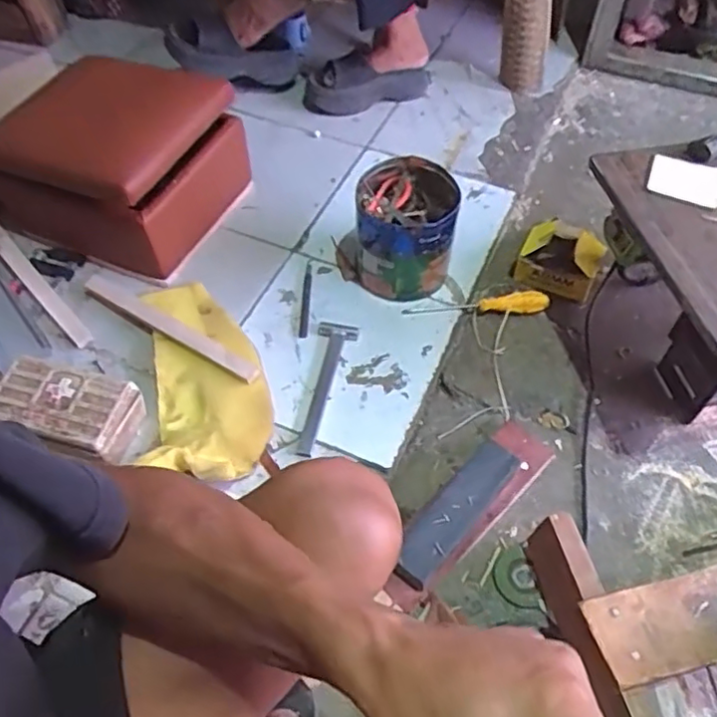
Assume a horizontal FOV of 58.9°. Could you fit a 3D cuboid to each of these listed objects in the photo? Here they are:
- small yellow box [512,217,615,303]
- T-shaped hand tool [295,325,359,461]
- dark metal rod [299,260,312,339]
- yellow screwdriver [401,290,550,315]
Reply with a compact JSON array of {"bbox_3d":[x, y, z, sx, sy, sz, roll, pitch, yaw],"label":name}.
[{"bbox_3d":[0.320,-0.153,0.998,0.128,0.065,0.112,24,58,17],"label":"small yellow box"},{"bbox_3d":[-0.051,0.038,0.877,0.056,0.017,0.210,11,55,8],"label":"T-shaped hand tool"},{"bbox_3d":[-0.080,-0.091,0.967,0.013,0.015,0.141,1,54,1],"label":"dark metal rod"},{"bbox_3d":[0.179,-0.078,0.968,0.220,0.023,0.029,-5,54,-3],"label":"yellow screwdriver"}]

